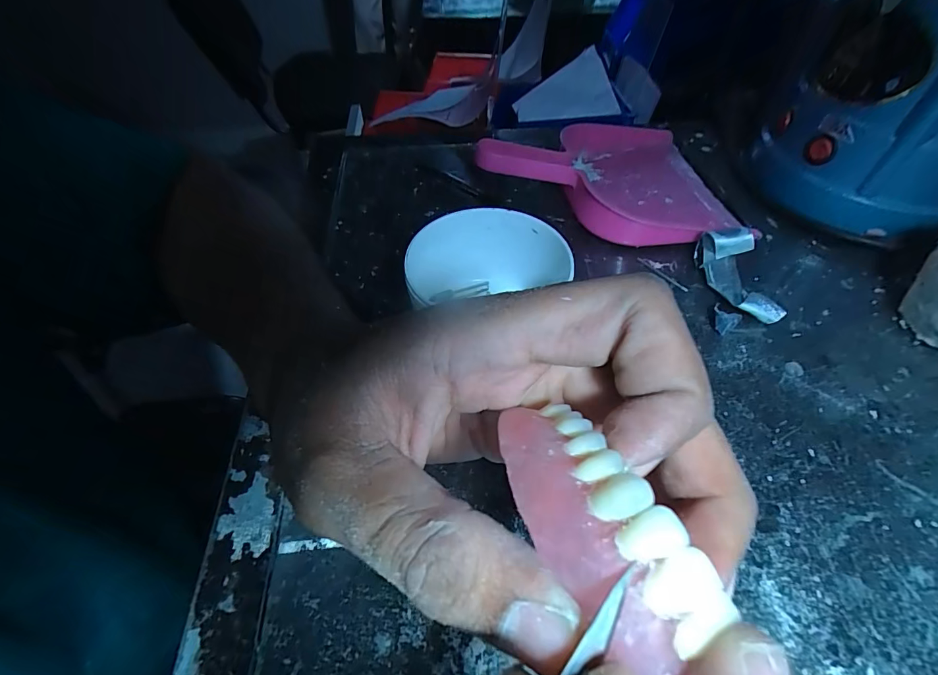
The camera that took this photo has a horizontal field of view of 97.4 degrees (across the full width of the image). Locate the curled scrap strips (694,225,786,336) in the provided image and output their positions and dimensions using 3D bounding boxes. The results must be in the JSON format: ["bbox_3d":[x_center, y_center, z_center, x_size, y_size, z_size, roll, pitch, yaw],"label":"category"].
[{"bbox_3d":[0.183,-0.039,0.279,0.038,0.028,0.072,2,52,3],"label":"curled scrap strips"}]

